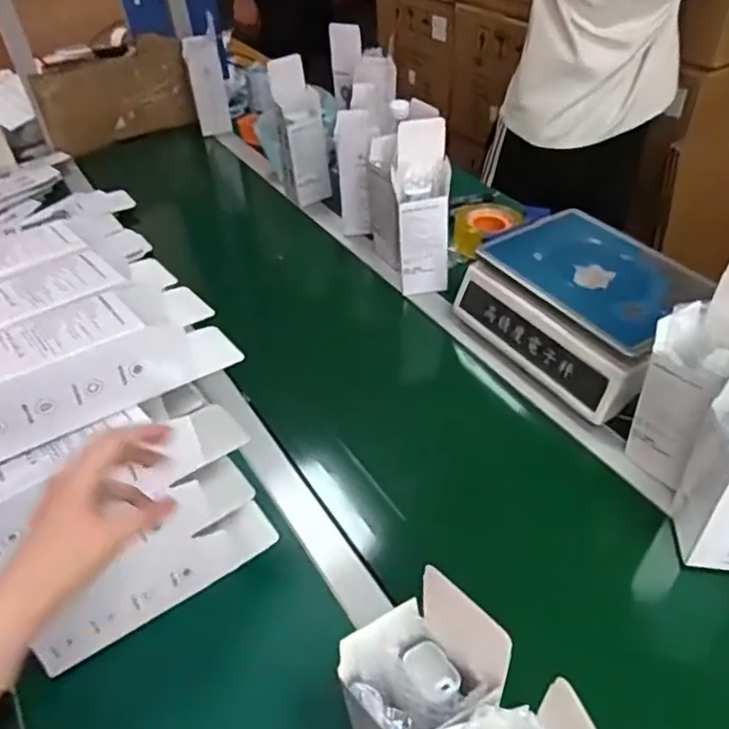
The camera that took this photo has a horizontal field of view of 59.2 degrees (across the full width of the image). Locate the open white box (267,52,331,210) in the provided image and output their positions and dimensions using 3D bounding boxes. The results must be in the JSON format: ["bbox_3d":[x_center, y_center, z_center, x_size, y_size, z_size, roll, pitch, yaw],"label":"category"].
[{"bbox_3d":[-0.119,-0.424,1.194,0.087,0.238,0.114,-9,45,-4],"label":"open white box"}]

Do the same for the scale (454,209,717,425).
[{"bbox_3d":[0.296,-0.081,0.865,0.230,0.099,0.286,-29,49,-23],"label":"scale"}]

